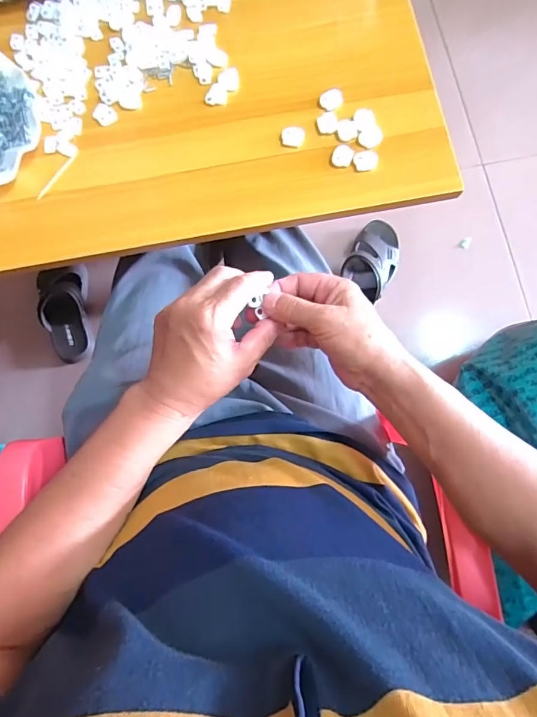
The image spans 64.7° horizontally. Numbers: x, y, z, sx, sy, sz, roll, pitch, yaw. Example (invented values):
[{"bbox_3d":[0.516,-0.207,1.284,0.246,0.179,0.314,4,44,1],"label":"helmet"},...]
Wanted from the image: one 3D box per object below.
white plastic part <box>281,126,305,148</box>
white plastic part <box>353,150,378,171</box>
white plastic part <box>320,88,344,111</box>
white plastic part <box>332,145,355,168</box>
[{"bbox_3d":[0.026,-0.232,0.442,0.024,0.004,0.019,1,78,2],"label":"white plastic part"},{"bbox_3d":[0.100,-0.203,0.434,0.024,0.008,0.019,-14,78,-2],"label":"white plastic part"},{"bbox_3d":[0.067,-0.274,0.449,0.023,0.007,0.023,13,79,4],"label":"white plastic part"},{"bbox_3d":[0.077,-0.209,0.437,0.021,0.007,0.022,0,78,1],"label":"white plastic part"}]

